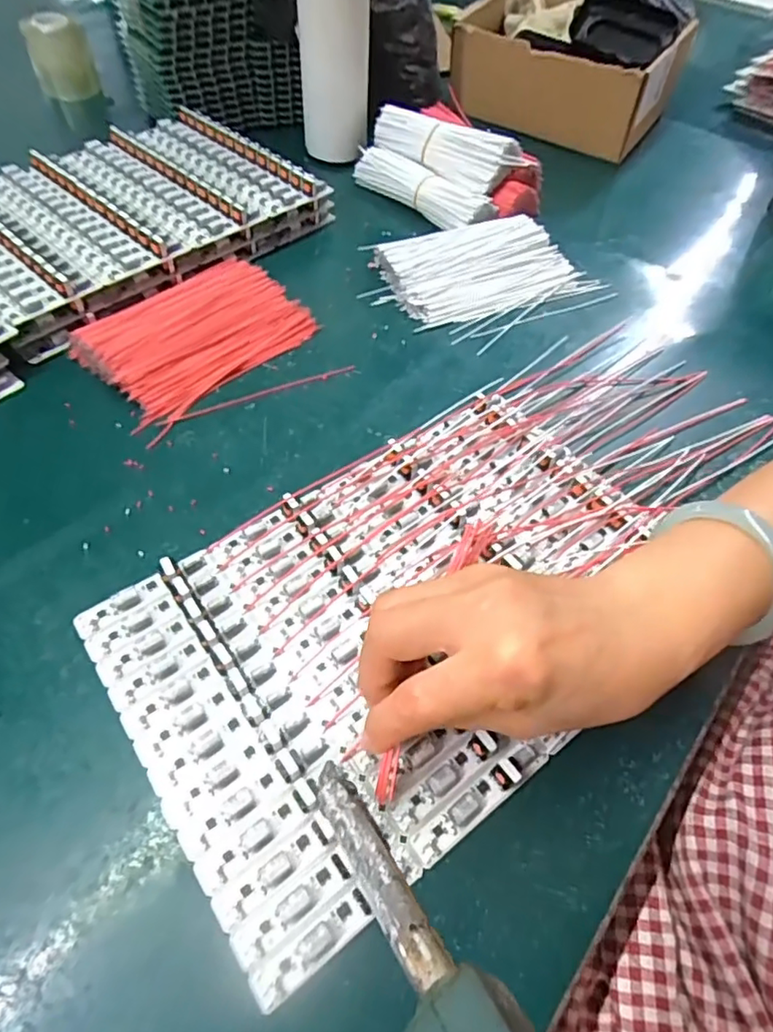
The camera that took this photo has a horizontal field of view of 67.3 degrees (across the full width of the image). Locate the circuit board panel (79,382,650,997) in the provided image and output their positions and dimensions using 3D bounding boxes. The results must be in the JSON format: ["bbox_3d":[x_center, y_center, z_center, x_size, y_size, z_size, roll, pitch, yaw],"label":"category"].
[{"bbox_3d":[0.013,0.047,0.305,0.288,0.014,0.186,-31,62,-23],"label":"circuit board panel"}]

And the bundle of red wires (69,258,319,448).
[{"bbox_3d":[-0.139,-0.136,0.422,0.111,0.020,0.154,38,61,21],"label":"bundle of red wires"}]

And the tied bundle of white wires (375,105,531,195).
[{"bbox_3d":[0.051,-0.342,0.540,0.157,0.039,0.046,37,61,22],"label":"tied bundle of white wires"}]

